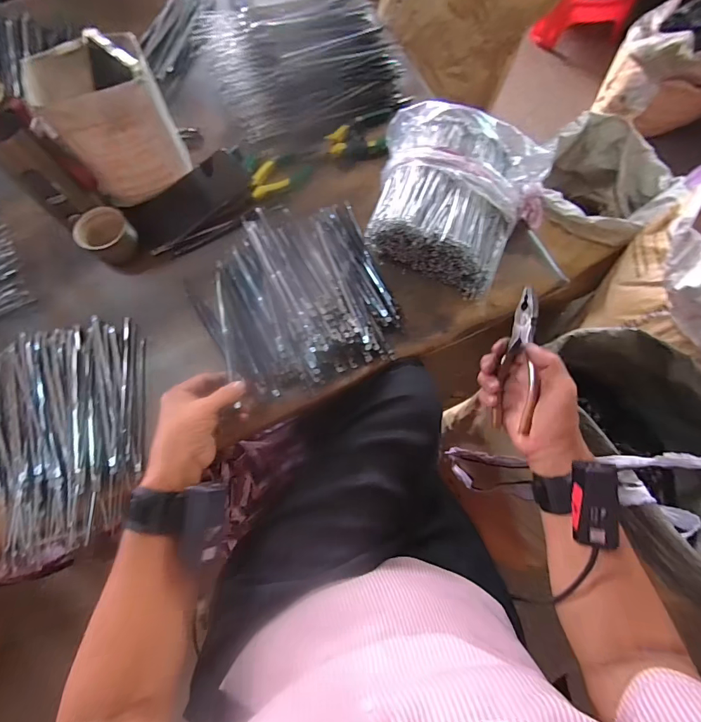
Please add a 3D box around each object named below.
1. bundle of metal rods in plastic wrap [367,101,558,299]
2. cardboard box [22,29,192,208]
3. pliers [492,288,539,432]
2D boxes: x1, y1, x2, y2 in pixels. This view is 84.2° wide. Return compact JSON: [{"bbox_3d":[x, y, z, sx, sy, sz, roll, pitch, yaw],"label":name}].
[{"bbox_3d":[0.133,-0.217,0.506,0.228,0.084,0.210,24,74,6],"label":"bundle of metal rods in plastic wrap"},{"bbox_3d":[-0.287,-0.291,0.487,0.122,0.155,0.090,-22,75,-7],"label":"cardboard box"},{"bbox_3d":[0.178,-0.003,0.415,0.025,0.044,0.150,8,88,1],"label":"pliers"}]

